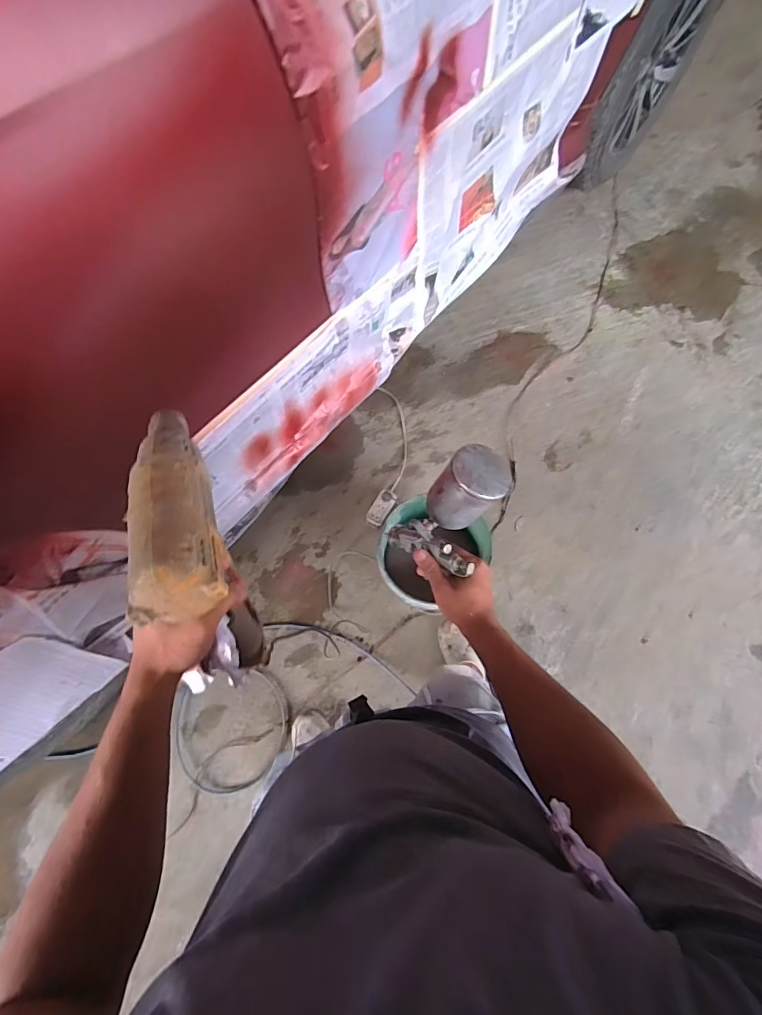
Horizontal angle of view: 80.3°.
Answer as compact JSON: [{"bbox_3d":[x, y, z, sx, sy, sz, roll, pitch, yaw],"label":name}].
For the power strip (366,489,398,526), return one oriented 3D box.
[{"bbox_3d":[0.003,-0.001,1.525,0.068,0.049,0.131,27,74,9],"label":"power strip"}]

